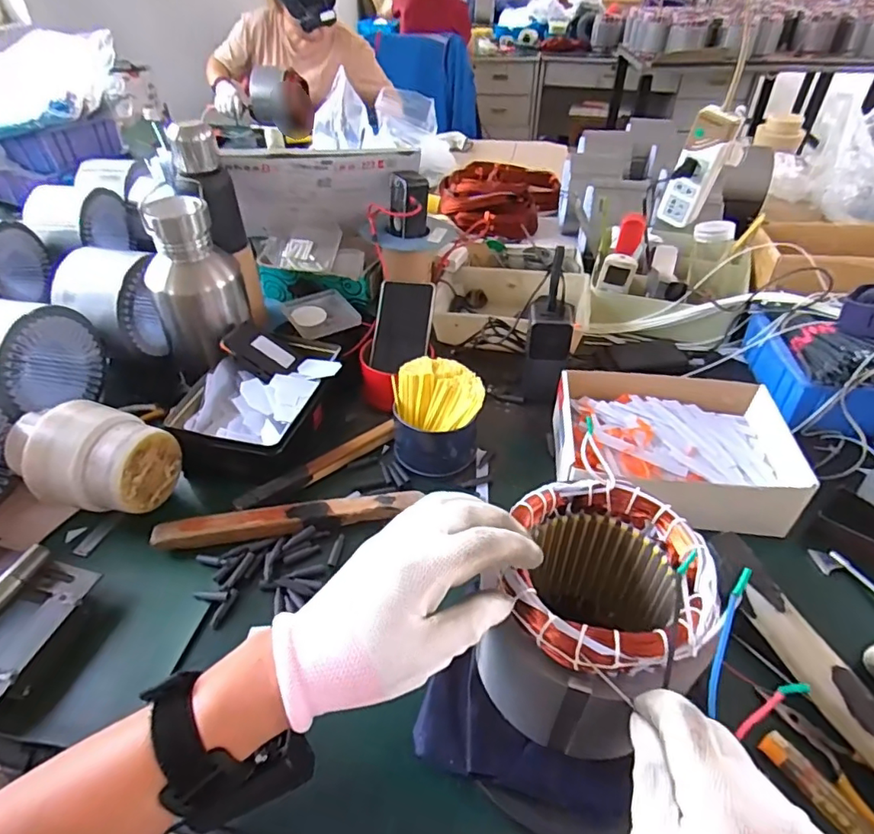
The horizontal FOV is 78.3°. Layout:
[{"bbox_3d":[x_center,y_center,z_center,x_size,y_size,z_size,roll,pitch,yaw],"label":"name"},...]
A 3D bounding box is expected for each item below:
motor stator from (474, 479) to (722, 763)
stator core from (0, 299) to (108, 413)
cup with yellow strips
[{"bbox_3d":[0.110,0.149,0.392,0.122,0.161,0.135,15,44,17],"label":"motor stator"},{"bbox_3d":[-0.517,-0.074,0.666,0.106,0.124,0.155,8,42,9],"label":"stator core"},{"bbox_3d":[0.000,-0.002,0.637,0.103,0.097,0.103,0,42,1],"label":"cup with yellow strips"}]

